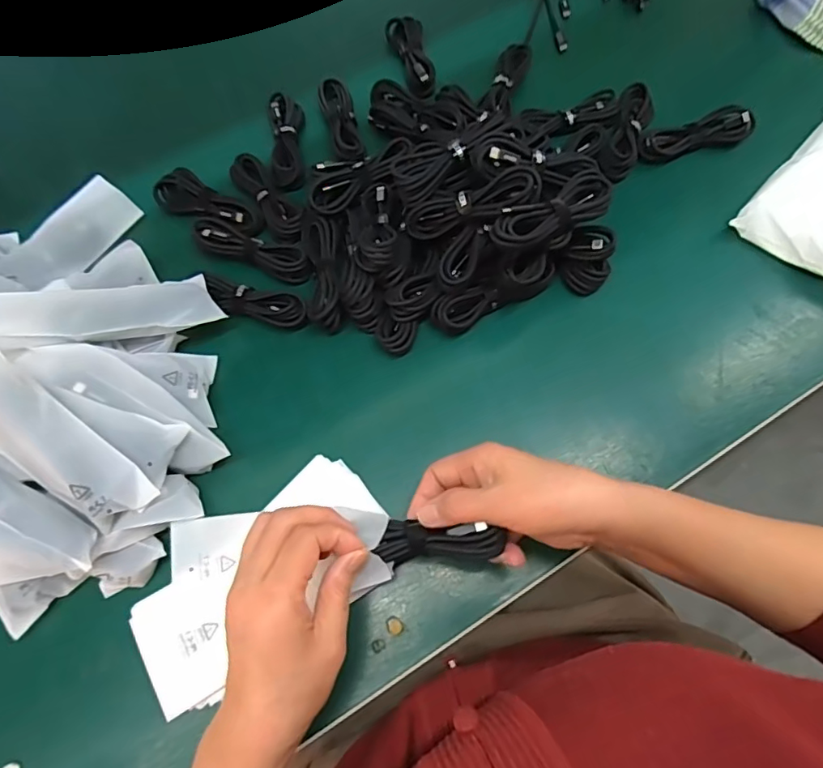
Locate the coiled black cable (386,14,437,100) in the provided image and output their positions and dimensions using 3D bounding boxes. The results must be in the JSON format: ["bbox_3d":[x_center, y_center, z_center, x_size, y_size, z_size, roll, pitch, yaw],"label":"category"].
[{"bbox_3d":[0.003,-0.356,0.552,0.034,0.026,0.112,-17,68,-6],"label":"coiled black cable"}]

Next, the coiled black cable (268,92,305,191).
[{"bbox_3d":[-0.125,-0.242,0.511,0.032,0.015,0.111,-5,68,-1],"label":"coiled black cable"}]

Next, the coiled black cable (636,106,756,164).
[{"bbox_3d":[0.273,-0.241,0.493,0.114,0.021,0.030,-17,68,-5],"label":"coiled black cable"}]

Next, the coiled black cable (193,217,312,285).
[{"bbox_3d":[-0.143,-0.121,0.463,0.109,0.020,0.029,18,69,9],"label":"coiled black cable"}]

